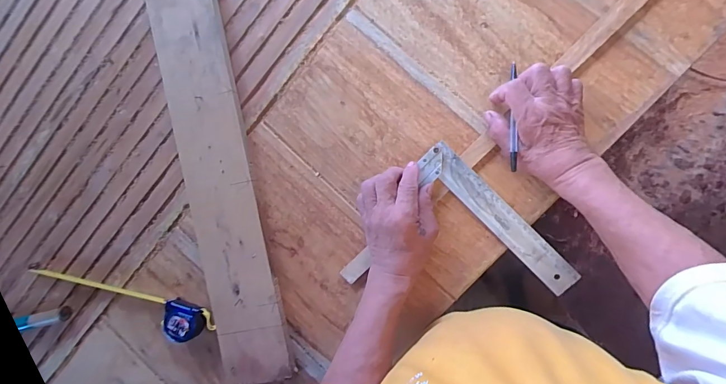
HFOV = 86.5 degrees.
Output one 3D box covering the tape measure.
[{"bbox_3d":[-0.392,0.181,0.617,0.330,0.032,0.058,9,94,9],"label":"tape measure"}]

